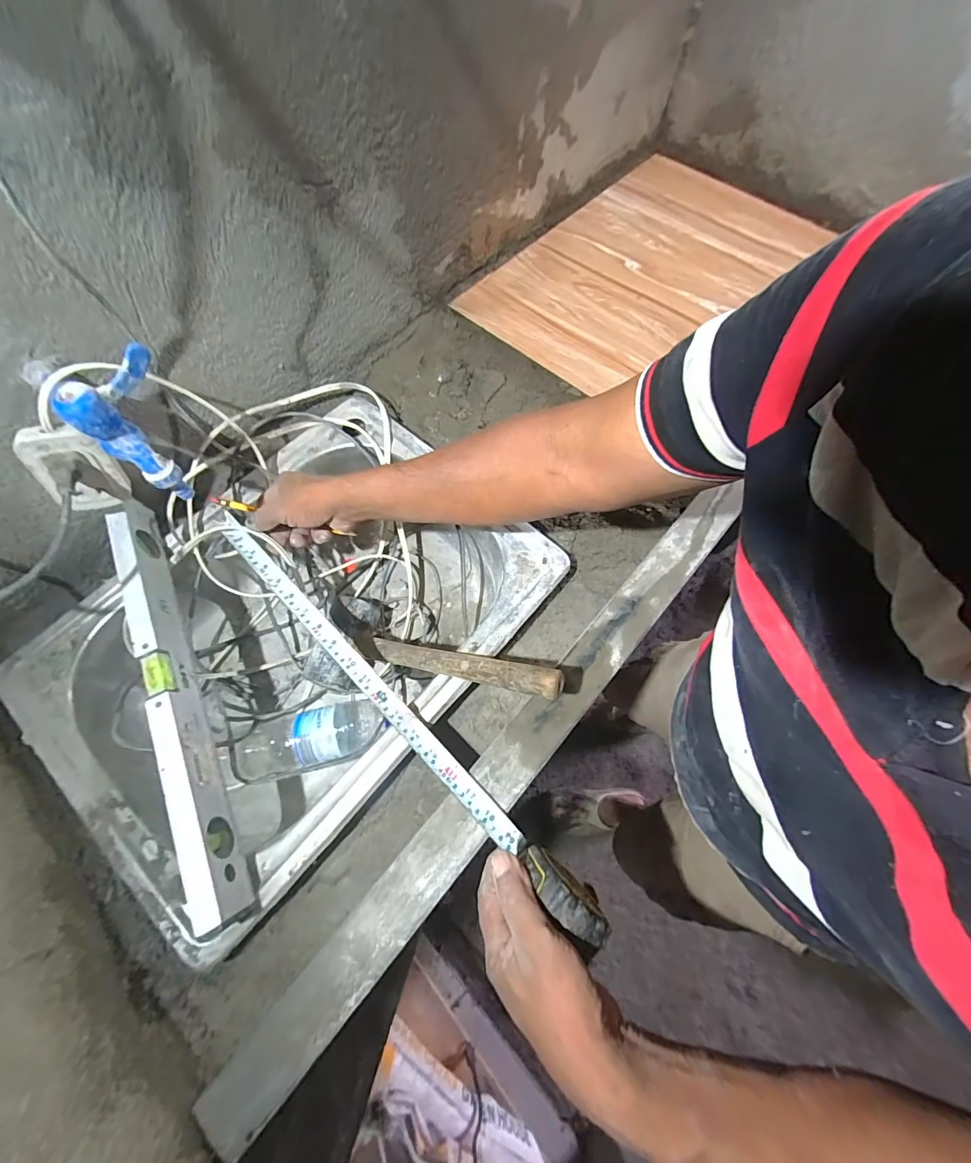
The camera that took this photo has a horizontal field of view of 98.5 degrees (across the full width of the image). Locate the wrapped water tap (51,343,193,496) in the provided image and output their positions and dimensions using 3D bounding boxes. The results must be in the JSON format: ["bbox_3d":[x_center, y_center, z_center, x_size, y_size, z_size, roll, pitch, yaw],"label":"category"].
[{"bbox_3d":[-0.288,-0.133,0.355,0.060,0.097,0.078,19,69,7],"label":"wrapped water tap"}]

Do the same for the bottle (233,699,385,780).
[{"bbox_3d":[-0.220,0.190,0.512,0.180,0.059,0.068,-12,69,-6],"label":"bottle"}]

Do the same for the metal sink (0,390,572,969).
[{"bbox_3d":[-0.235,0.039,0.528,0.453,0.174,0.532,39,73,14],"label":"metal sink"}]

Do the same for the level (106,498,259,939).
[{"bbox_3d":[-0.314,0.104,0.424,0.024,0.060,0.435,-25,70,-10],"label":"level"}]

